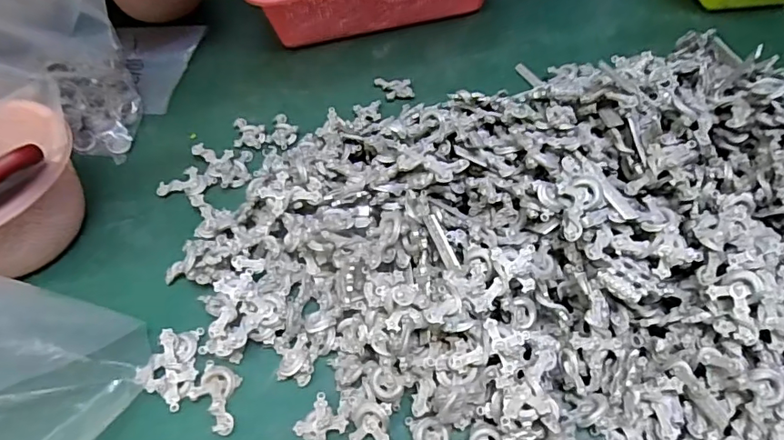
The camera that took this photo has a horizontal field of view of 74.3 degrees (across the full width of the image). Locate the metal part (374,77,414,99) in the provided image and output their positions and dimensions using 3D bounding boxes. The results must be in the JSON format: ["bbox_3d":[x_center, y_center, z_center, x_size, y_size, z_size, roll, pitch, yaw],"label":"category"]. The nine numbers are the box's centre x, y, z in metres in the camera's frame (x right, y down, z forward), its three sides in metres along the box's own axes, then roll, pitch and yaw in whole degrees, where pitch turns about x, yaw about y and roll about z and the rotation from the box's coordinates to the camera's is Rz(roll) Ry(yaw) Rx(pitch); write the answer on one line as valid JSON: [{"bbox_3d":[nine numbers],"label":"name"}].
[{"bbox_3d":[0.002,-0.137,0.542,0.042,0.006,0.029,4,53,6],"label":"metal part"}]

